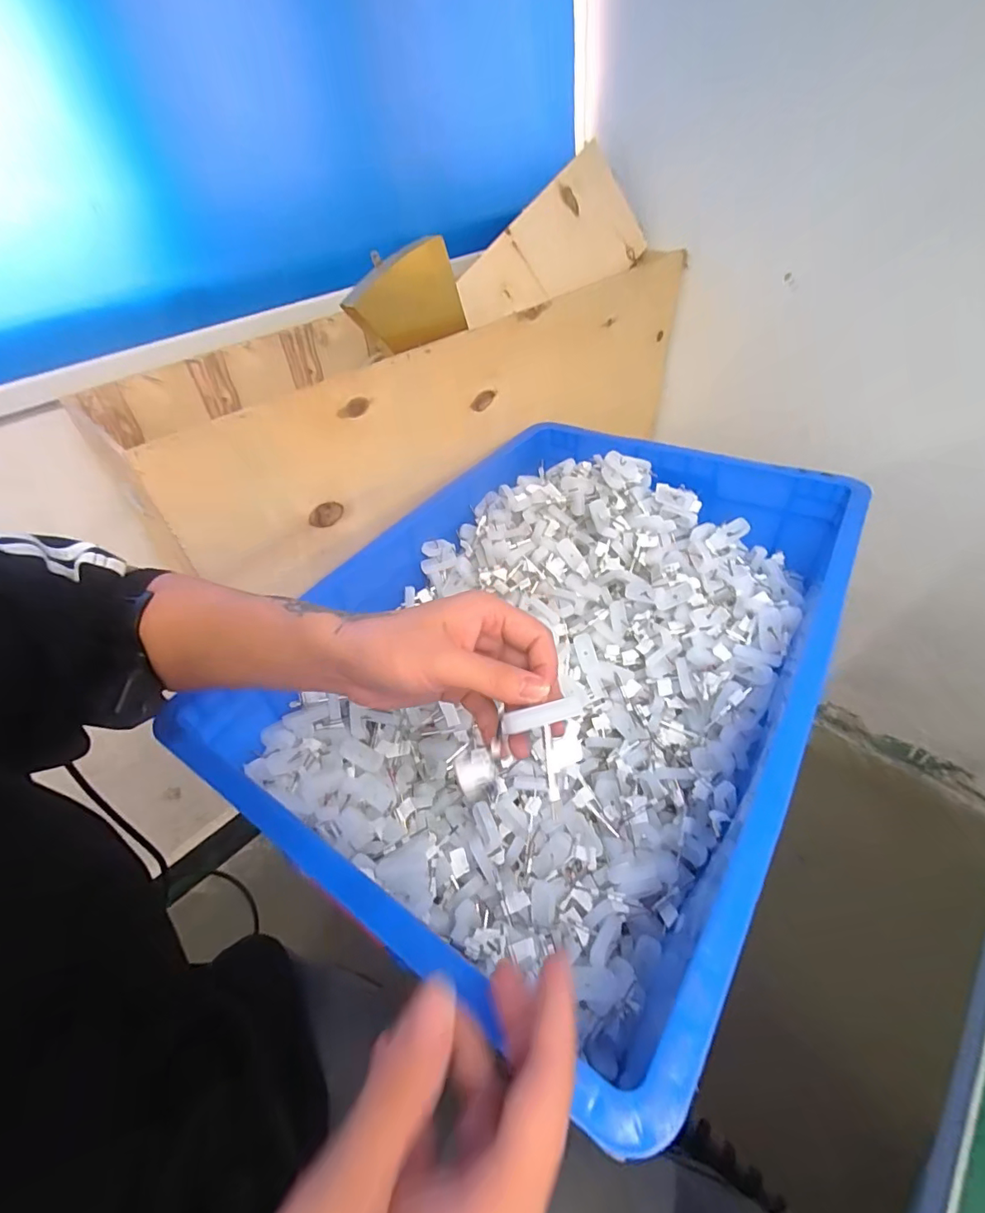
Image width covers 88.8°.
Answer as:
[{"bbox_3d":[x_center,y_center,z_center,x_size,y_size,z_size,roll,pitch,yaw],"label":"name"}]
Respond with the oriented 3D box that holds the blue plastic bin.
[{"bbox_3d":[0.066,0.044,0.529,0.394,0.175,0.572,25,52,27],"label":"blue plastic bin"}]

